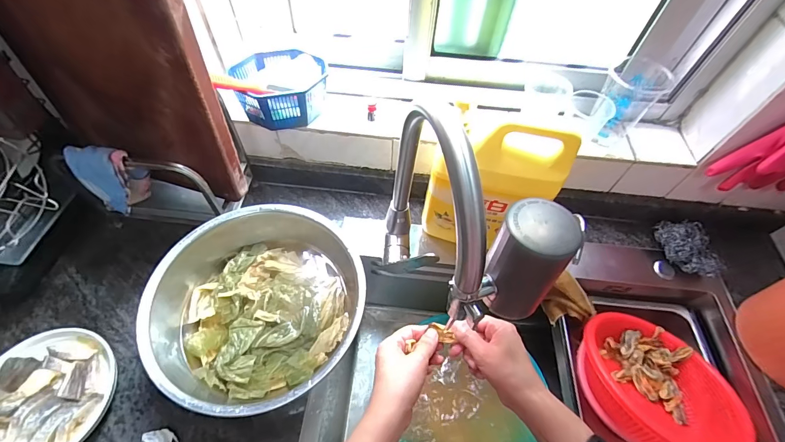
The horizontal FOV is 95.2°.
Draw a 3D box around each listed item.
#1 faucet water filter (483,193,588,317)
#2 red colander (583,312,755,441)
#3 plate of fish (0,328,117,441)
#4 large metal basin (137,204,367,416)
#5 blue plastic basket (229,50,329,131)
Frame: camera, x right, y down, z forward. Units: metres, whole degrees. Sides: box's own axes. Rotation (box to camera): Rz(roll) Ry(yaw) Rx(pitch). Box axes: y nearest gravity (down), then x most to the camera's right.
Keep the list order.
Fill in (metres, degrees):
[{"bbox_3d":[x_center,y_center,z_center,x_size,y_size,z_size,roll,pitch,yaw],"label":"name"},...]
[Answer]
[{"bbox_3d":[0.119,0.037,0.323,0.061,0.106,0.062,39,63,21],"label":"faucet water filter"},{"bbox_3d":[0.402,0.252,0.573,0.237,0.095,0.207,2,43,-20],"label":"red colander"},{"bbox_3d":[-0.453,0.229,0.468,0.153,0.037,0.164,1,57,-1],"label":"plate of fish"},{"bbox_3d":[-0.195,0.113,0.515,0.305,0.108,0.261,39,63,21],"label":"large metal basin"},{"bbox_3d":[-0.178,-0.216,0.589,0.135,0.071,0.117,-24,61,-17],"label":"blue plastic basket"}]

